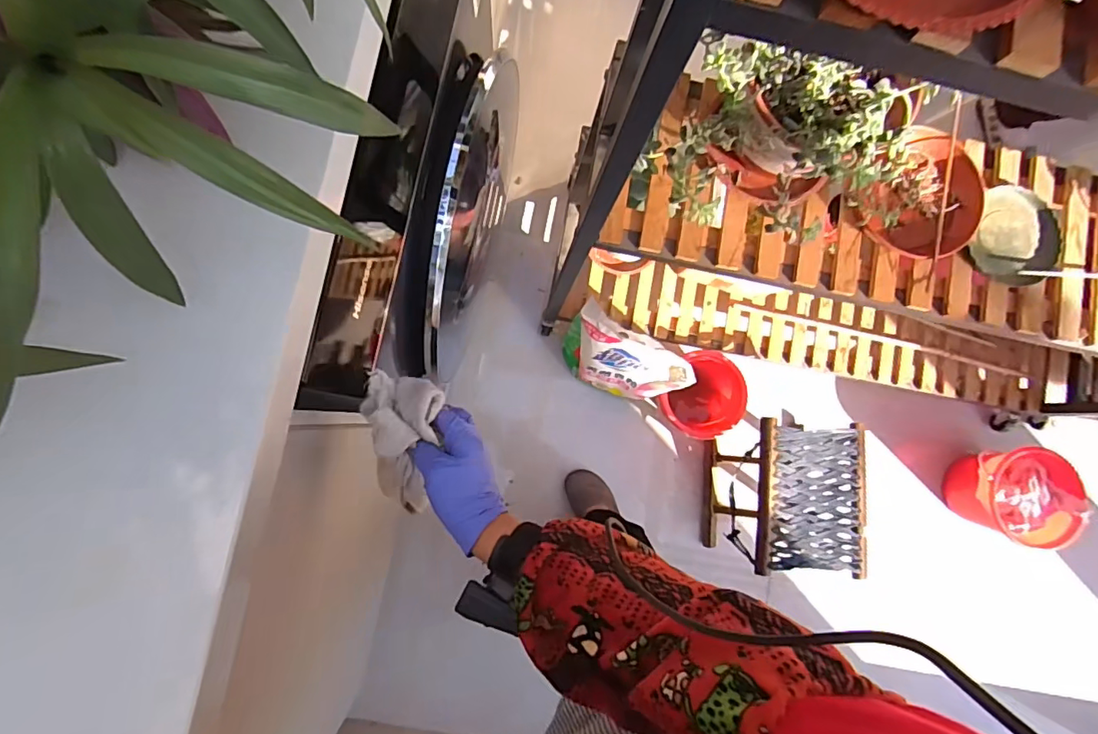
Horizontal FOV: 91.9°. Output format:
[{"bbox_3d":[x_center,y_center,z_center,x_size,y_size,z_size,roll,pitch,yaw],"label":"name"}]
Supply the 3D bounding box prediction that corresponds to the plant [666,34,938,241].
[{"bbox_3d":[0.258,-0.232,0.597,0.209,0.196,0.163,-2,85,-4],"label":"plant"}]

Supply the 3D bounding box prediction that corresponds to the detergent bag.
[{"bbox_3d":[0.147,-0.003,1.104,0.252,0.302,0.097,28,84,-1],"label":"detergent bag"}]

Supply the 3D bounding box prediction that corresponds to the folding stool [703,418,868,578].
[{"bbox_3d":[0.491,0.263,1.155,0.230,0.274,0.274,0,85,-4],"label":"folding stool"}]

